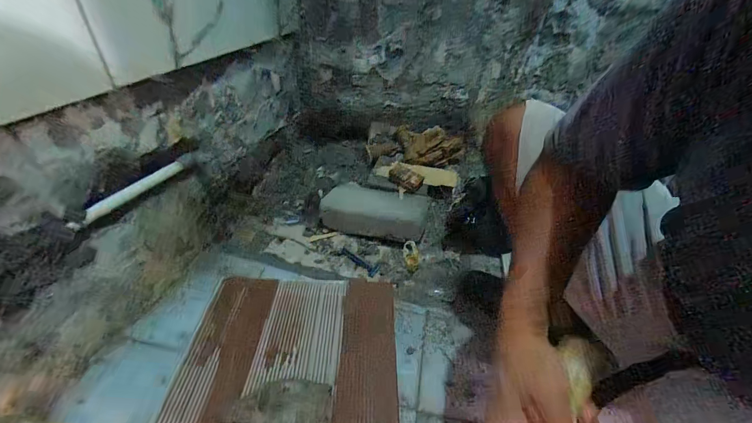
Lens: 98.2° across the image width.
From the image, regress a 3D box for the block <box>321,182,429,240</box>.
[{"bbox_3d":[-0.006,-0.005,1.008,0.316,0.062,0.205,12,36,9],"label":"block"}]

